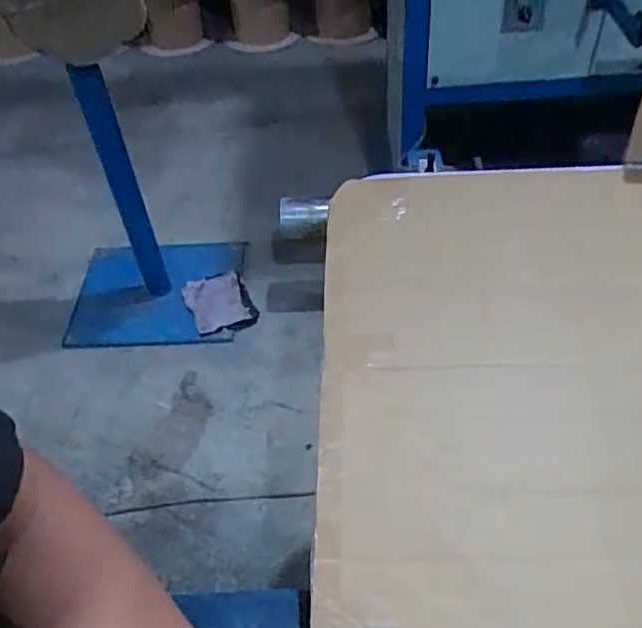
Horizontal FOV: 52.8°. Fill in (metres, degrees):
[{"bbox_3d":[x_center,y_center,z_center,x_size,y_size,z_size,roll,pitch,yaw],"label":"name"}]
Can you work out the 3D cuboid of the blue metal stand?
[{"bbox_3d":[-0.501,-0.262,1.670,0.481,0.634,0.389,-3,48,3],"label":"blue metal stand"}]

